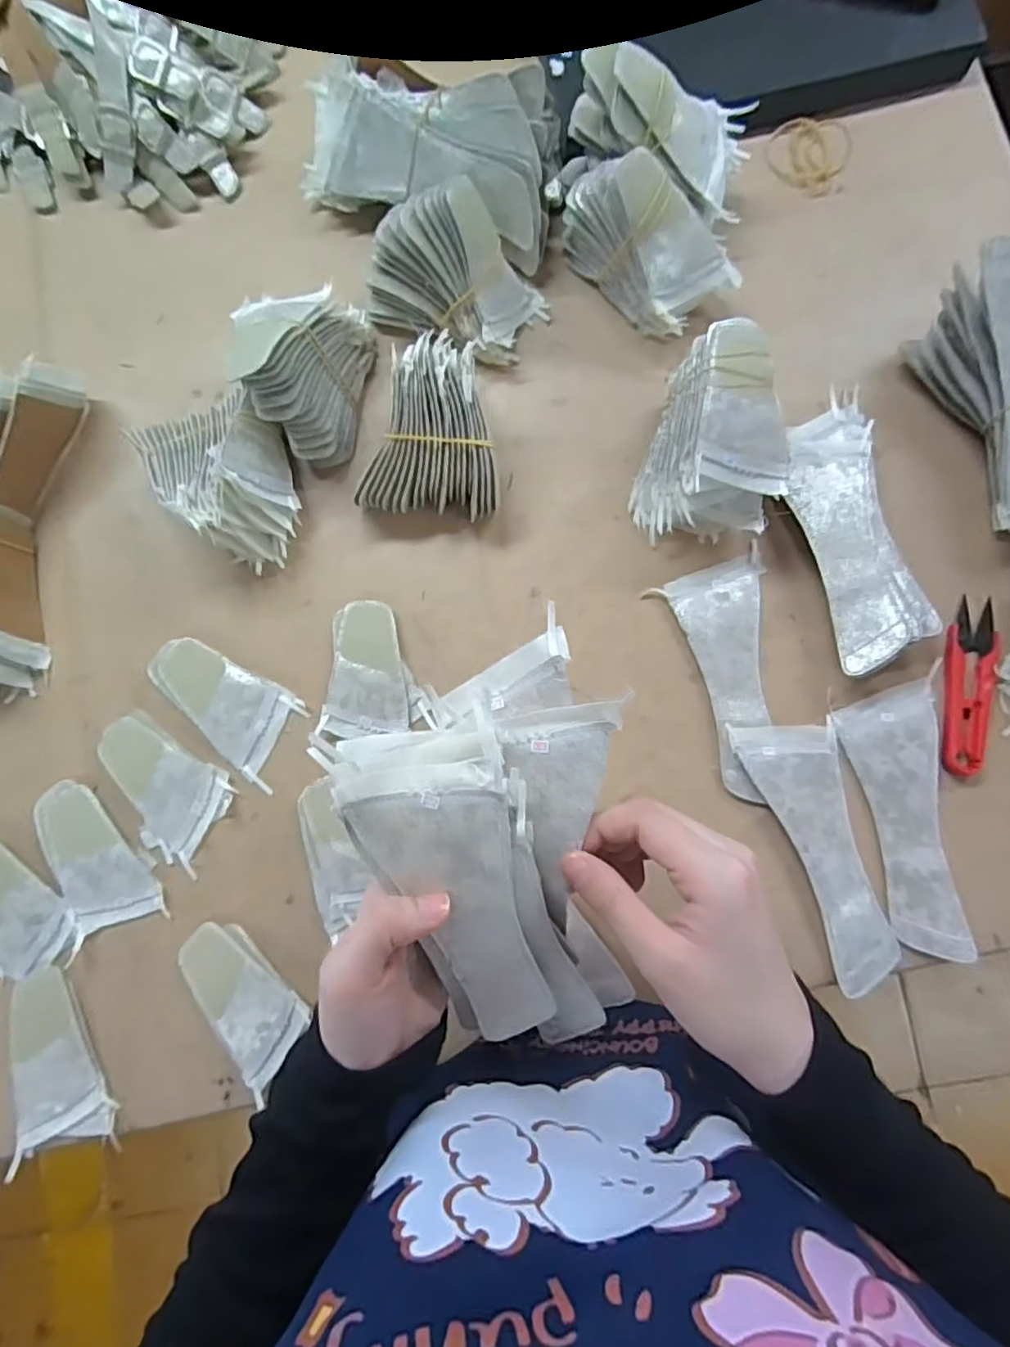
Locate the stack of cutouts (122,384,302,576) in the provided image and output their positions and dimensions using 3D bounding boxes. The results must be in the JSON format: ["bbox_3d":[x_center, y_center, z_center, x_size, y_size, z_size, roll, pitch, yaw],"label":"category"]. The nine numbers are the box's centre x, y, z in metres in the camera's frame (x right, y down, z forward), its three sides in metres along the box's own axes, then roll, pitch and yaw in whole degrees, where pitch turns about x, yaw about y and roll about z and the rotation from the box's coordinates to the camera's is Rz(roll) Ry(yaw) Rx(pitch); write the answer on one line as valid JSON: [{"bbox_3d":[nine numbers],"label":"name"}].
[{"bbox_3d":[-0.183,-0.130,0.428,0.082,0.066,0.111,-29,82,-2],"label":"stack of cutouts"}]

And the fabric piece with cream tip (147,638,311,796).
[{"bbox_3d":[-0.195,0.021,0.434,0.111,0.008,0.062,31,84,6],"label":"fabric piece with cream tip"}]

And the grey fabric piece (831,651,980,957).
[{"bbox_3d":[0.250,0.087,0.399,0.060,0.020,0.166,-2,82,2],"label":"grey fabric piece"}]

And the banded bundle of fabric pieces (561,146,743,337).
[{"bbox_3d":[0.098,-0.300,0.436,0.063,0.080,0.121,-40,83,-4],"label":"banded bundle of fabric pieces"}]

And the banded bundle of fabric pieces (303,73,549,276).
[{"bbox_3d":[-0.054,-0.365,0.459,0.185,0.067,0.087,17,83,4],"label":"banded bundle of fabric pieces"}]

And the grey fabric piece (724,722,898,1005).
[{"bbox_3d":[0.195,0.111,0.403,0.063,0.014,0.163,-12,82,0],"label":"grey fabric piece"}]

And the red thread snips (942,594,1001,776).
[{"bbox_3d":[0.300,0.008,0.413,0.030,0.013,0.113,10,83,3],"label":"red thread snips"}]

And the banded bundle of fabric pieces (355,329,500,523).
[{"bbox_3d":[-0.050,-0.161,0.433,0.092,0.060,0.103,3,82,2],"label":"banded bundle of fabric pieces"}]

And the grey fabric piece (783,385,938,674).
[{"bbox_3d":[0.228,-0.097,0.421,0.063,0.033,0.188,-9,82,1],"label":"grey fabric piece"}]

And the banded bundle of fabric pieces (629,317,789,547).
[{"bbox_3d":[0.132,-0.150,0.414,0.084,0.079,0.112,3,82,2],"label":"banded bundle of fabric pieces"}]

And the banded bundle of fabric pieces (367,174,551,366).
[{"bbox_3d":[-0.035,-0.275,0.439,0.111,0.079,0.083,32,84,6],"label":"banded bundle of fabric pieces"}]

